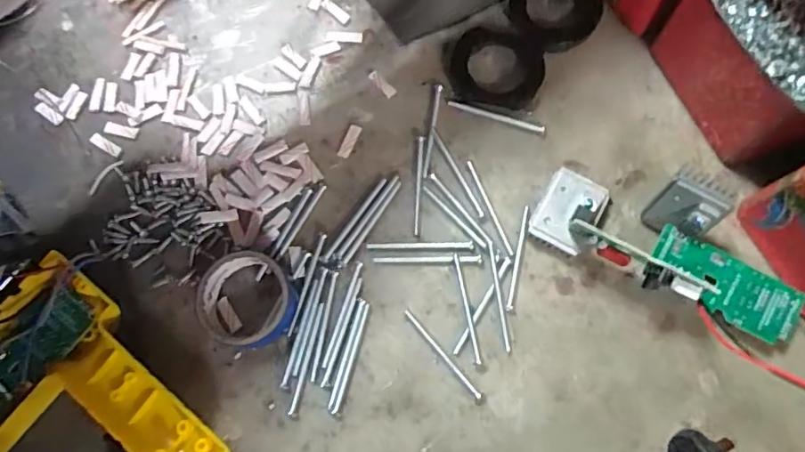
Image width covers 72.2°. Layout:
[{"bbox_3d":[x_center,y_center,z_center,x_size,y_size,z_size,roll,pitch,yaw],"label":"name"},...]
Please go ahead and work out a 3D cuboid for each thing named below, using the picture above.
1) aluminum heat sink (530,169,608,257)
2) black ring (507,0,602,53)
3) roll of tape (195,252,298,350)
[{"bbox_3d":[0.095,-0.007,0.321,0.033,0.016,0.044,28,77,9],"label":"aluminum heat sink"},{"bbox_3d":[0.100,-0.142,0.360,0.051,0.011,0.057,-38,77,-8],"label":"black ring"},{"bbox_3d":[-0.087,0.042,0.308,0.050,0.020,0.050,-1,74,2],"label":"roll of tape"}]

